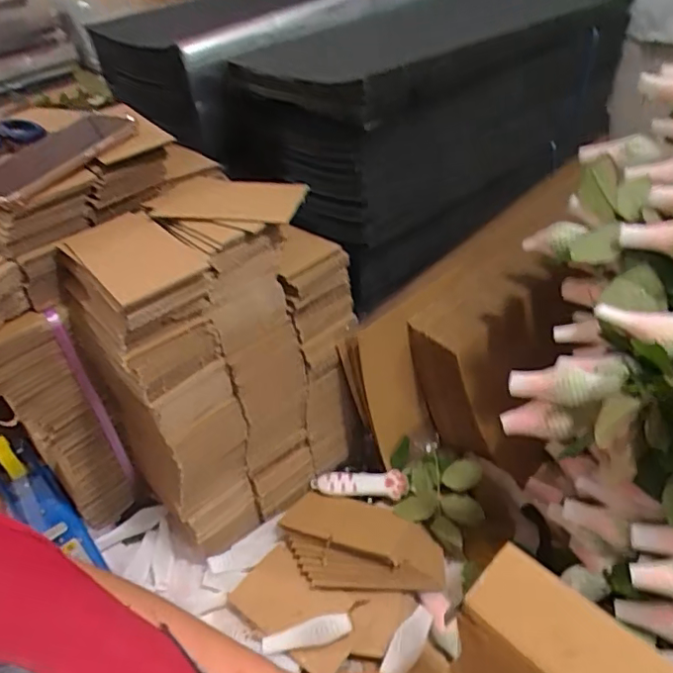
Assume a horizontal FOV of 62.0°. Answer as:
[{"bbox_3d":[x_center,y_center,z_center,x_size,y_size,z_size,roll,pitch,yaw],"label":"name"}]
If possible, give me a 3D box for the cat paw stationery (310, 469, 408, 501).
[{"bbox_3d":[0.027,0.177,0.677,0.114,0.017,0.031,-2,40,7],"label":"cat paw stationery"}]

